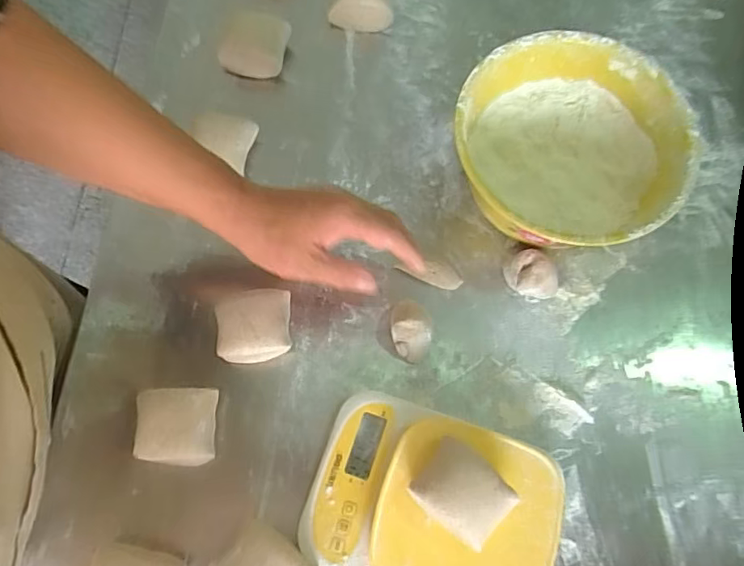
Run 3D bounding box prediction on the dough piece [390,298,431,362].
[{"bbox_3d":[0.034,0.041,0.503,0.033,0.035,0.053,-4,72,-3],"label":"dough piece"}]

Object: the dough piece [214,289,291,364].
[{"bbox_3d":[-0.104,0.041,0.497,0.062,0.049,0.061,-3,72,-2],"label":"dough piece"}]

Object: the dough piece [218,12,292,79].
[{"bbox_3d":[-0.124,-0.247,0.591,0.067,0.044,0.052,20,73,5],"label":"dough piece"}]

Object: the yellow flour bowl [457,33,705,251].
[{"bbox_3d":[0.174,-0.116,0.525,0.197,0.094,0.196,0,72,-1],"label":"yellow flour bowl"}]

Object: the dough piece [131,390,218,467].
[{"bbox_3d":[-0.163,0.122,0.472,0.062,0.046,0.060,-2,72,-2],"label":"dough piece"}]

